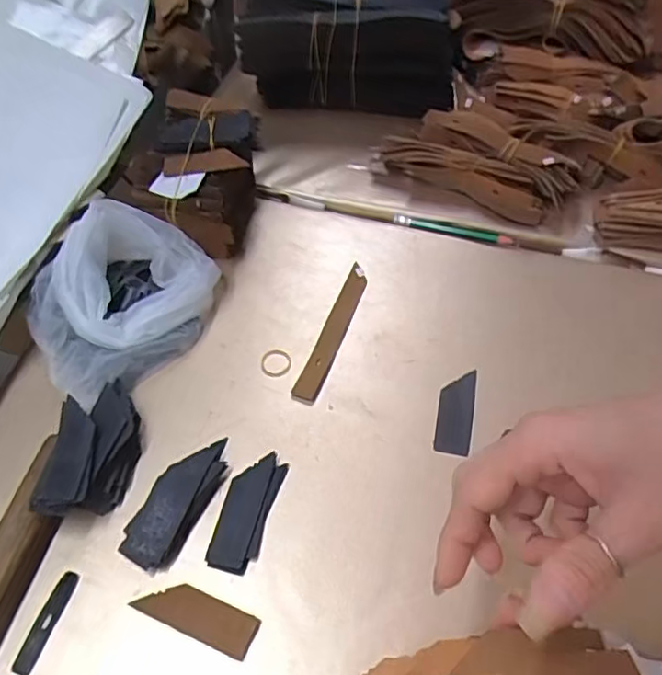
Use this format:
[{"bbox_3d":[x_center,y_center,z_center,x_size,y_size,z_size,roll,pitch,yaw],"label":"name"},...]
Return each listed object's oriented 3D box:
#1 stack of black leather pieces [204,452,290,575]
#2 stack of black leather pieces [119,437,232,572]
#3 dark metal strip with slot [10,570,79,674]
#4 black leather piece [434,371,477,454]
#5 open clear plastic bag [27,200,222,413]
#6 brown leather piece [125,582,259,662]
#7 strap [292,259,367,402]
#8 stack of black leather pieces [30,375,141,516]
[{"bbox_3d":[-0.050,0.103,0.361,0.028,0.004,0.072,13,54,9],"label":"stack of black leather pieces"},{"bbox_3d":[-0.090,0.095,0.361,0.030,0.015,0.084,22,56,16],"label":"stack of black leather pieces"},{"bbox_3d":[-0.154,0.153,0.326,0.012,0.004,0.053,14,54,10],"label":"dark metal strip with slot"},{"bbox_3d":[0.083,0.049,0.400,0.022,0.004,0.060,10,54,8],"label":"black leather piece"},{"bbox_3d":[-0.148,-0.032,0.428,0.108,0.057,0.142,34,60,23],"label":"open clear plastic bag"},{"bbox_3d":[-0.072,0.150,0.328,0.065,0.004,0.022,18,55,13],"label":"brown leather piece"},{"bbox_3d":[0.003,-0.005,0.444,0.017,0.004,0.127,17,55,12],"label":"strap"},{"bbox_3d":[-0.144,0.070,0.371,0.043,0.029,0.084,1,53,1],"label":"stack of black leather pieces"}]

